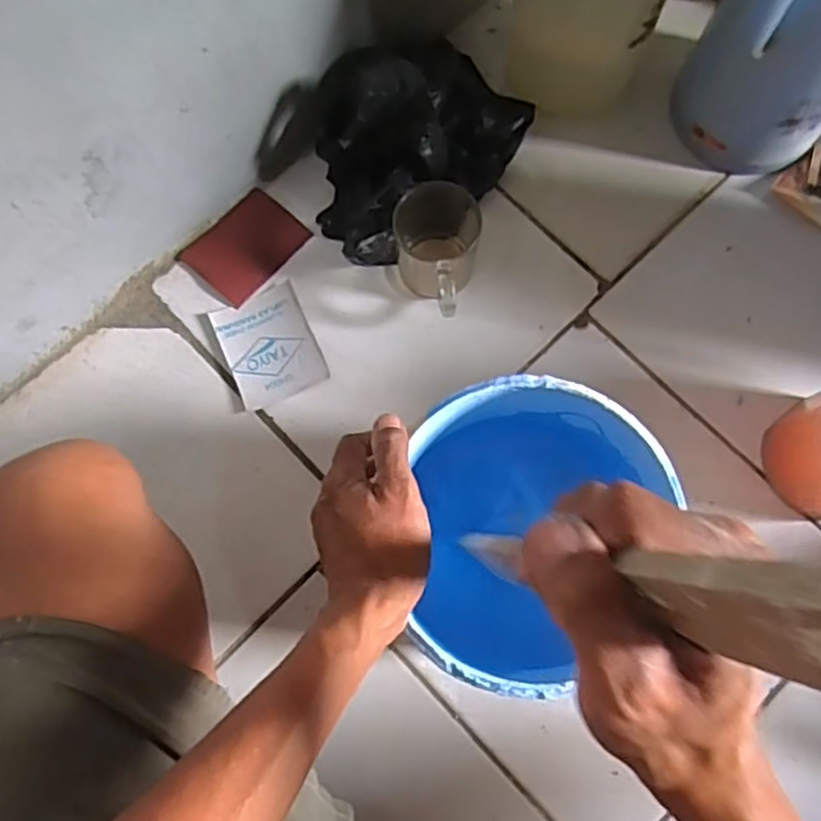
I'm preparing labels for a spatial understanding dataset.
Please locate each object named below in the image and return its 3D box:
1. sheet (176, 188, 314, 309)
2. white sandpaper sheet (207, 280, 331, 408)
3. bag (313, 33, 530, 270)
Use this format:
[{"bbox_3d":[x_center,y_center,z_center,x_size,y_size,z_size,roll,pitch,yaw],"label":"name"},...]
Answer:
[{"bbox_3d":[-0.150,-0.150,0.634,0.078,0.004,0.098,42,82,7],"label":"sheet"},{"bbox_3d":[-0.123,-0.057,0.612,0.076,0.006,0.096,-22,80,-4],"label":"white sandpaper sheet"},{"bbox_3d":[-0.010,-0.241,0.591,0.211,0.108,0.159,-43,82,-8],"label":"bag"}]

